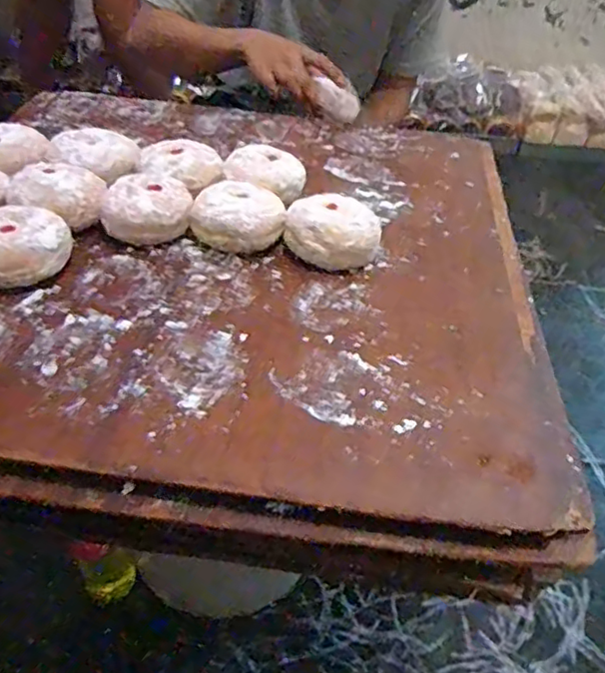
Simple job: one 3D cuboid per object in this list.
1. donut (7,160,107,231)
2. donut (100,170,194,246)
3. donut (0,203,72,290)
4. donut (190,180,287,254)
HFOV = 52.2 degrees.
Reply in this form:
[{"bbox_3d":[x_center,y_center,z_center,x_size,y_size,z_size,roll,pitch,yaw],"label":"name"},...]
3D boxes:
[{"bbox_3d":[-0.223,-0.133,0.568,0.079,0.036,0.081,3,42,-3],"label":"donut"},{"bbox_3d":[-0.142,-0.118,0.567,0.080,0.041,0.074,-4,43,-10],"label":"donut"},{"bbox_3d":[-0.240,-0.075,0.515,0.084,0.041,0.087,3,42,-3],"label":"donut"},{"bbox_3d":[-0.058,-0.108,0.570,0.081,0.039,0.085,1,43,-5],"label":"donut"}]

